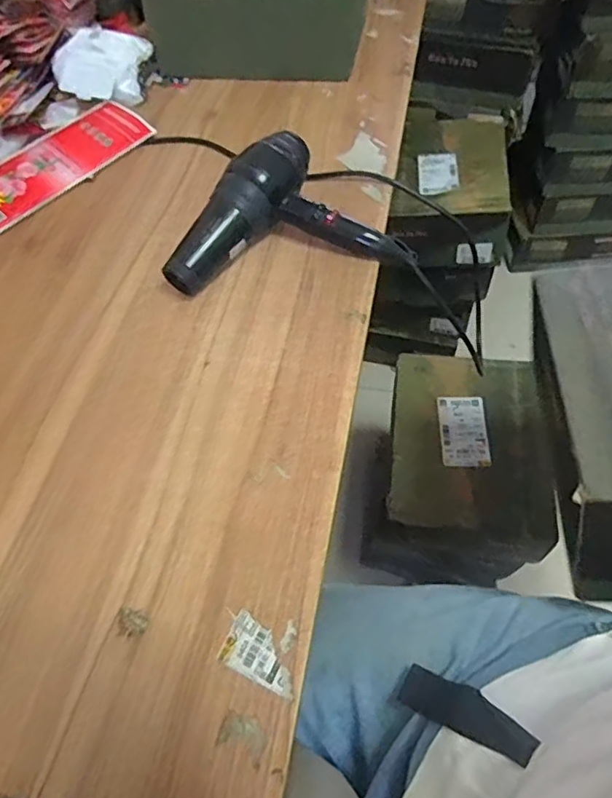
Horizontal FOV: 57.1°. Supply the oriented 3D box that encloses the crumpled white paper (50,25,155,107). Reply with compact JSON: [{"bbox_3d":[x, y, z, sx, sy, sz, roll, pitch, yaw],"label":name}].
[{"bbox_3d":[-0.320,-0.525,0.879,0.138,0.031,0.109,4,92,-8],"label":"crumpled white paper"}]

